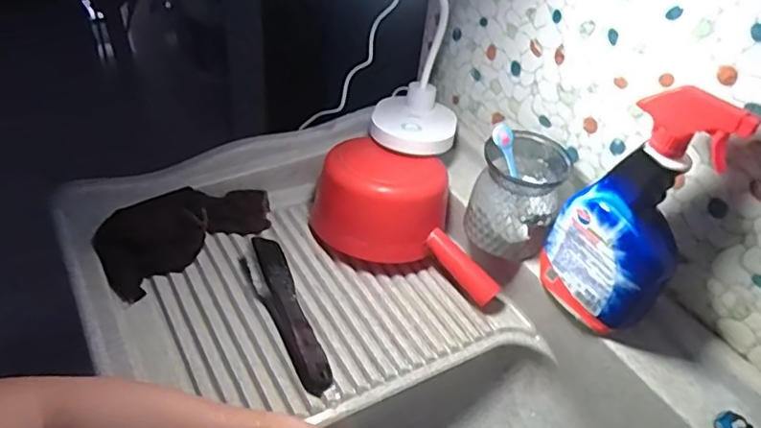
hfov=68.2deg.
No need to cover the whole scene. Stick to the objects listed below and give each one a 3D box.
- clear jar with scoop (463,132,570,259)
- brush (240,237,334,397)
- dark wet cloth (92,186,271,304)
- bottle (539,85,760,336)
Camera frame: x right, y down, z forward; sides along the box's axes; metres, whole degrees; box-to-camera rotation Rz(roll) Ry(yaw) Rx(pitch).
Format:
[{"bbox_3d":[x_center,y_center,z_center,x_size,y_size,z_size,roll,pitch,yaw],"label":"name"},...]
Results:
[{"bbox_3d":[0.165,-0.023,0.688,0.100,0.112,0.104,17,43,11],"label":"clear jar with scoop"},{"bbox_3d":[-0.109,0.107,0.639,0.049,0.033,0.210,-13,46,-22],"label":"brush"},{"bbox_3d":[-0.243,0.014,0.708,0.223,0.017,0.105,-34,79,-37],"label":"dark wet cloth"},{"bbox_3d":[0.246,-0.002,0.558,0.054,0.262,0.114,-16,47,-24],"label":"bottle"}]

